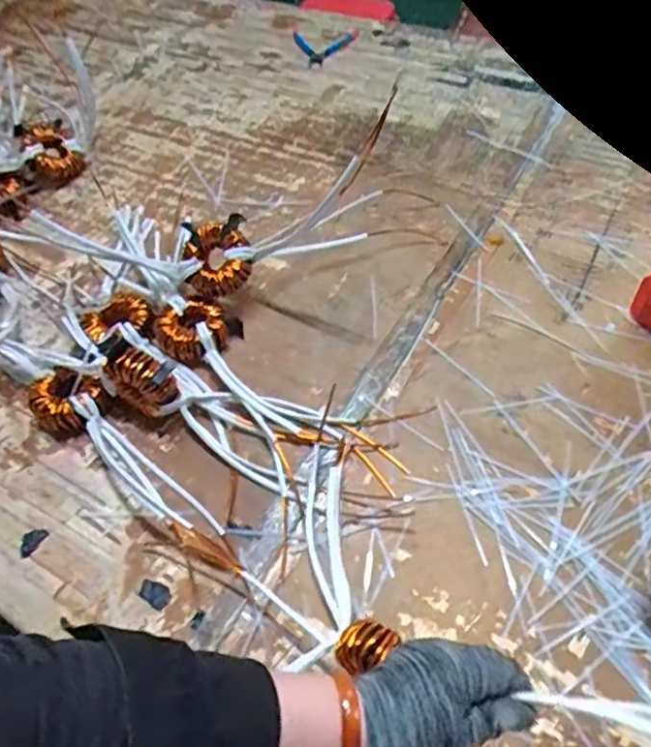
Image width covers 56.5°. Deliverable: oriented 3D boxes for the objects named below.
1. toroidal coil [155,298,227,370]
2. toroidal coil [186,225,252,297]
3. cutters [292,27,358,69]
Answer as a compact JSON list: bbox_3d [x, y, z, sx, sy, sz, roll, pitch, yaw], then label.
[{"bbox_3d":[-0.165,-0.050,0.774,0.088,0.048,0.089,-3,55,4],"label":"toroidal coil"},{"bbox_3d":[-0.139,-0.144,0.777,0.084,0.029,0.087,0,93,8],"label":"toroidal coil"},{"bbox_3d":[-0.004,-0.639,1.179,0.130,0.015,0.123,0,55,5],"label":"cutters"}]

